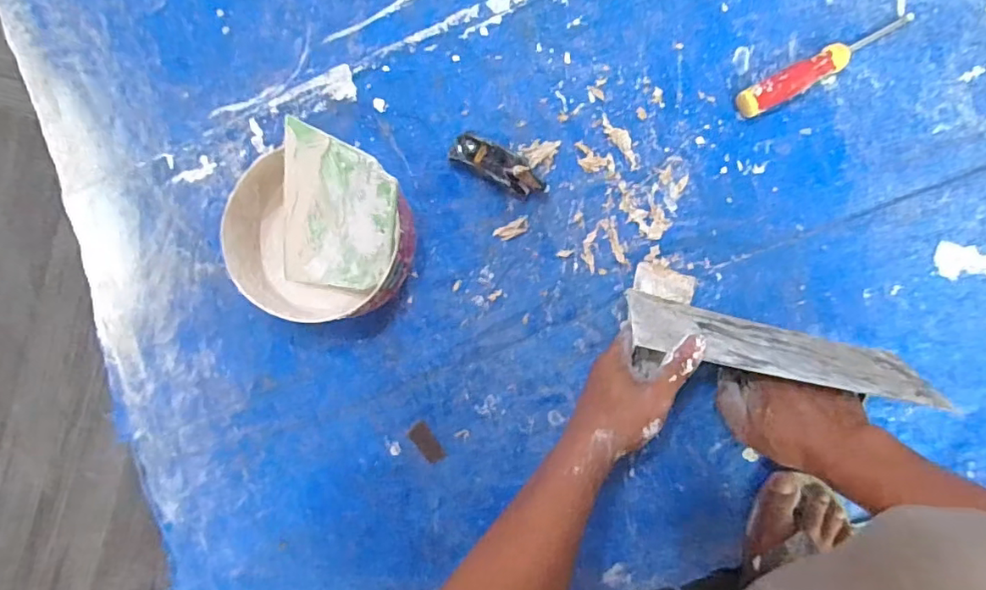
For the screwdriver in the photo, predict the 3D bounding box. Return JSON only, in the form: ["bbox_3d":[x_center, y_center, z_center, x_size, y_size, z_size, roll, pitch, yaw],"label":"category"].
[{"bbox_3d":[0.323,-0.223,0.537,0.172,0.022,0.027,-26,88,6],"label":"screwdriver"}]

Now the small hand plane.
[{"bbox_3d":[0.005,-0.132,0.558,0.098,0.030,0.033,31,94,5],"label":"small hand plane"}]

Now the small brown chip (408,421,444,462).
[{"bbox_3d":[-0.071,0.160,0.597,0.022,0.004,0.045,-37,87,5],"label":"small brown chip"}]

